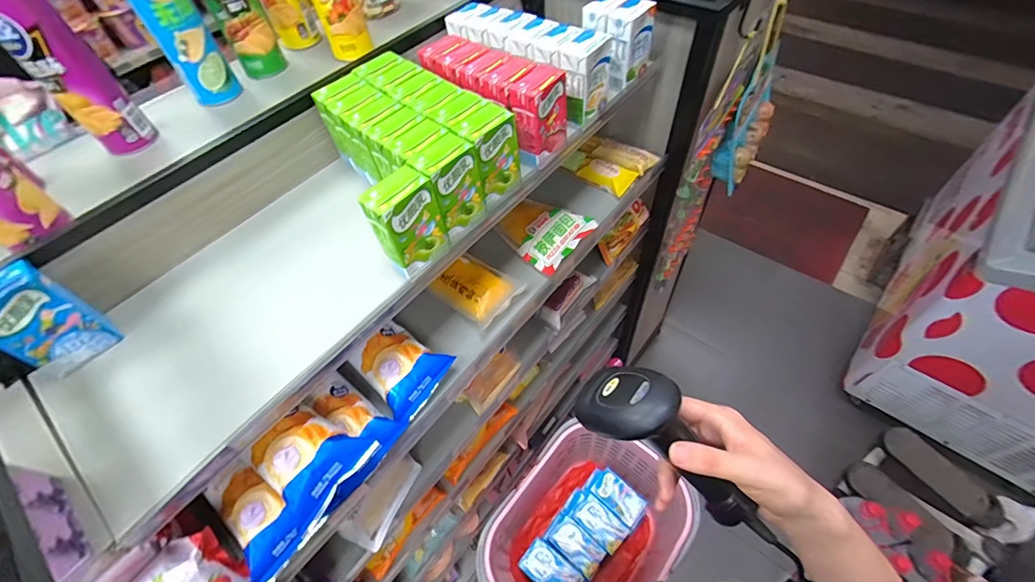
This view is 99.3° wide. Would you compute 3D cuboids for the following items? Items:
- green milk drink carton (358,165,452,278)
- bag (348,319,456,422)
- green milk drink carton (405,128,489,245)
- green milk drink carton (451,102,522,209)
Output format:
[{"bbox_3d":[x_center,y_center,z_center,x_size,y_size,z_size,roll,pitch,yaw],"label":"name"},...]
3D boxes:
[{"bbox_3d":[-0.118,-0.070,0.471,0.040,0.099,0.075,32,63,24],"label":"green milk drink carton"},{"bbox_3d":[-0.159,0.096,0.584,0.119,0.041,0.095,30,62,23],"label":"bag"},{"bbox_3d":[-0.076,-0.120,0.507,0.045,0.101,0.071,35,64,26],"label":"green milk drink carton"},{"bbox_3d":[-0.034,-0.161,0.528,0.063,0.098,0.040,-40,61,-22],"label":"green milk drink carton"}]

